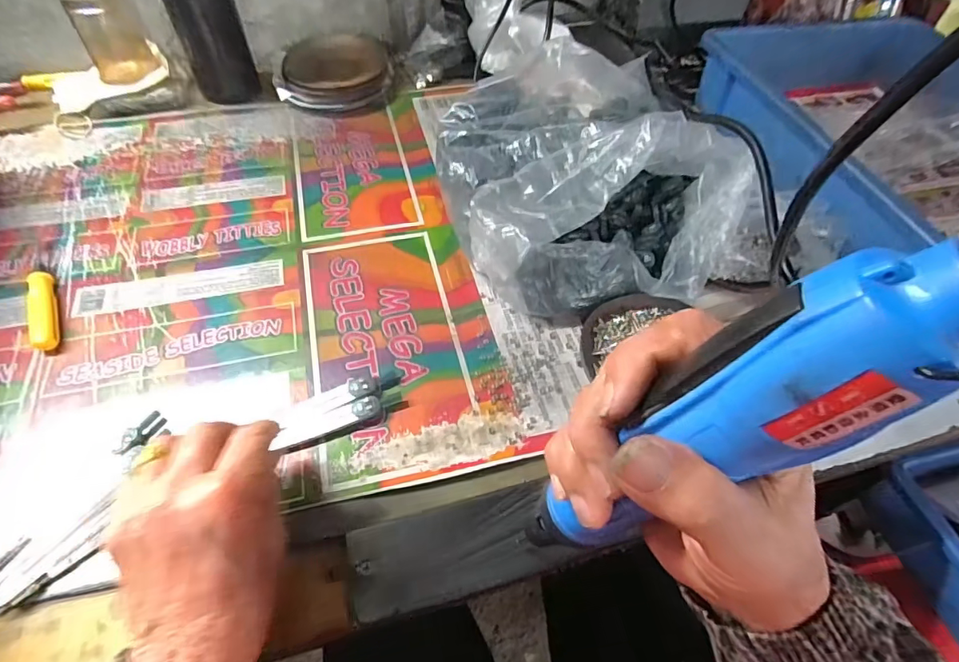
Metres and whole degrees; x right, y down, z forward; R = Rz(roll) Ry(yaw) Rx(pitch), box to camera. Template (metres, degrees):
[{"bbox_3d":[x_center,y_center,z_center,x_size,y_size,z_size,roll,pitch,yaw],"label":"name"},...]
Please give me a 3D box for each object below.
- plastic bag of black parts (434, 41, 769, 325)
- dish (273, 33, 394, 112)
[{"bbox_3d":[0.088,-0.148,0.443,0.234,0.091,0.284,-7,55,-9],"label":"plastic bag of black parts"},{"bbox_3d":[-0.165,-0.300,0.571,0.125,0.029,0.122,2,54,-3],"label":"dish"}]

